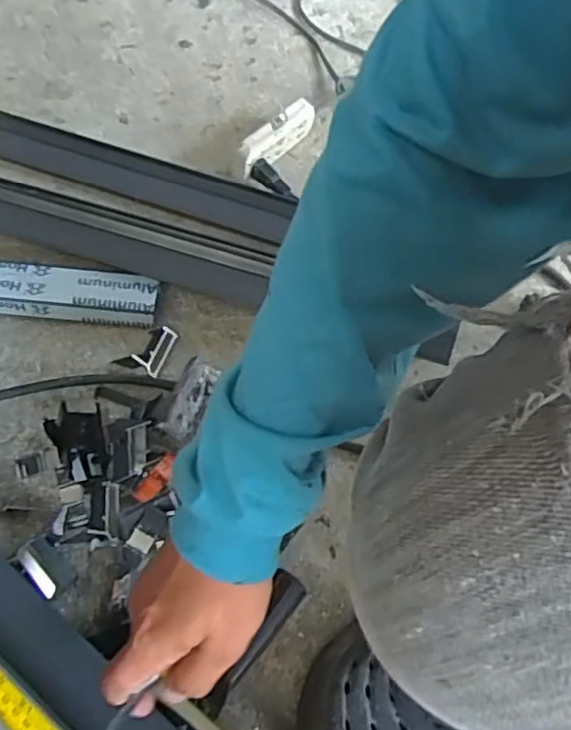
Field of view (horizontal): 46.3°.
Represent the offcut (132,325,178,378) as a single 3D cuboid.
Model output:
[{"bbox_3d":[-0.127,-0.017,0.657,0.024,0.020,0.053,22,65,11],"label":"offcut"}]

